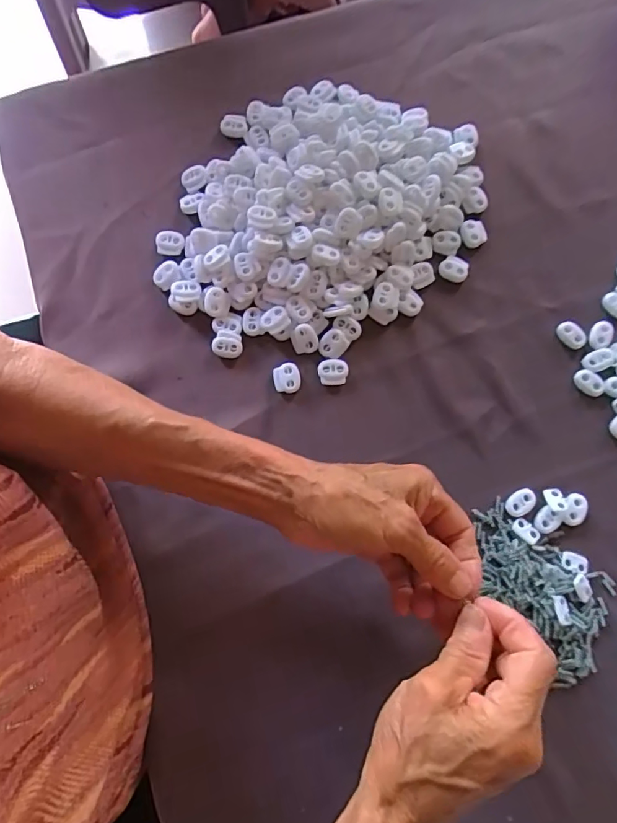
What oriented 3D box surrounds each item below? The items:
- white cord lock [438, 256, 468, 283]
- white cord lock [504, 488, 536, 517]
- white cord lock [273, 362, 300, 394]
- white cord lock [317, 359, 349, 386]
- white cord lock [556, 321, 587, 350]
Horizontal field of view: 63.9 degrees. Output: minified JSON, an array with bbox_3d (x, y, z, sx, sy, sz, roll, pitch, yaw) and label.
[{"bbox_3d":[0.114,-0.112,0.386,0.022,0.007,0.019,26,79,6],"label":"white cord lock"},{"bbox_3d":[0.149,0.064,0.347,0.023,0.004,0.015,-34,80,-7],"label":"white cord lock"},{"bbox_3d":[-0.016,-0.024,0.366,0.020,0.008,0.021,-9,78,-2],"label":"white cord lock"},{"bbox_3d":[0.018,-0.029,0.367,0.022,0.005,0.019,-8,78,-2],"label":"white cord lock"},{"bbox_3d":[0.200,-0.058,0.376,0.023,0.007,0.015,42,81,9],"label":"white cord lock"}]

